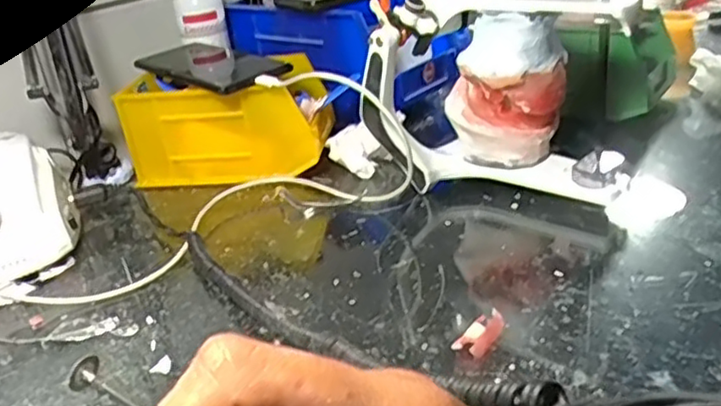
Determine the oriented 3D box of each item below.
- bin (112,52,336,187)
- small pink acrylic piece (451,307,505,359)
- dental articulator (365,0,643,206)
[{"bbox_3d":[-0.116,-0.075,0.618,0.166,0.088,0.098,-1,27,11],"label":"bin"},{"bbox_3d":[0.066,0.072,0.366,0.013,0.013,0.040,17,35,39],"label":"small pink acrylic piece"},{"bbox_3d":[0.100,-0.083,0.511,0.183,0.153,0.102,3,28,19],"label":"dental articulator"}]

